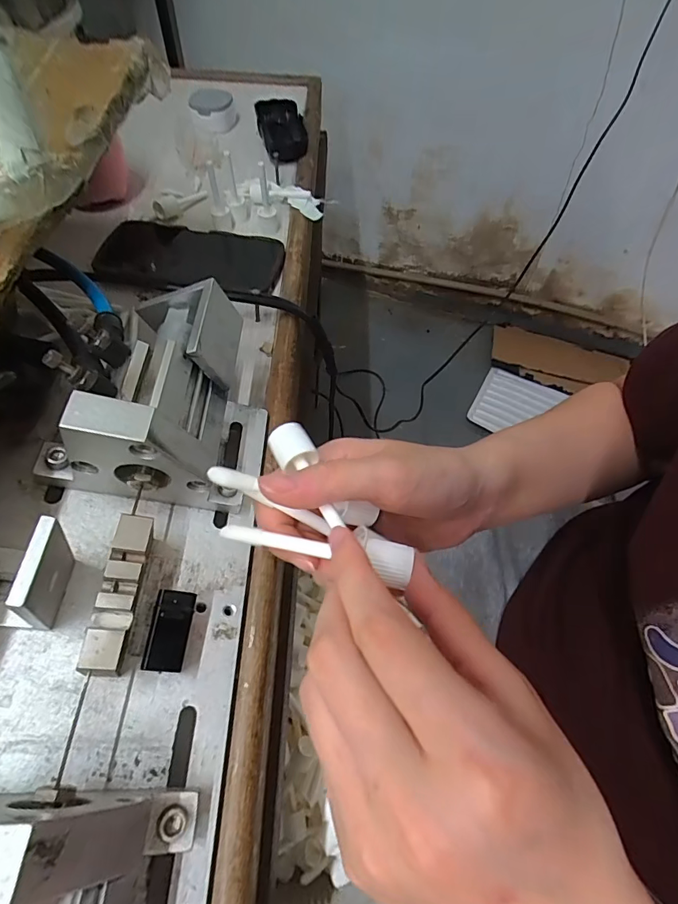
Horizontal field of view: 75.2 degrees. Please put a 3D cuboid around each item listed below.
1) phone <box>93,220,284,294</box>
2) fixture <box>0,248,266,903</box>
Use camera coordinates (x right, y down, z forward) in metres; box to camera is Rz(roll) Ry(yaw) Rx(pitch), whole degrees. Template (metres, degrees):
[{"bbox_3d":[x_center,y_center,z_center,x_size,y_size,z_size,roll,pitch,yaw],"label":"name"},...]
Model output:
[{"bbox_3d":[-0.142,-0.187,0.417,0.173,0.009,0.077,12,59,4],"label":"phone"},{"bbox_3d":[-0.116,0.064,0.212,0.133,0.106,0.403,3,59,-2],"label":"fixture"}]

